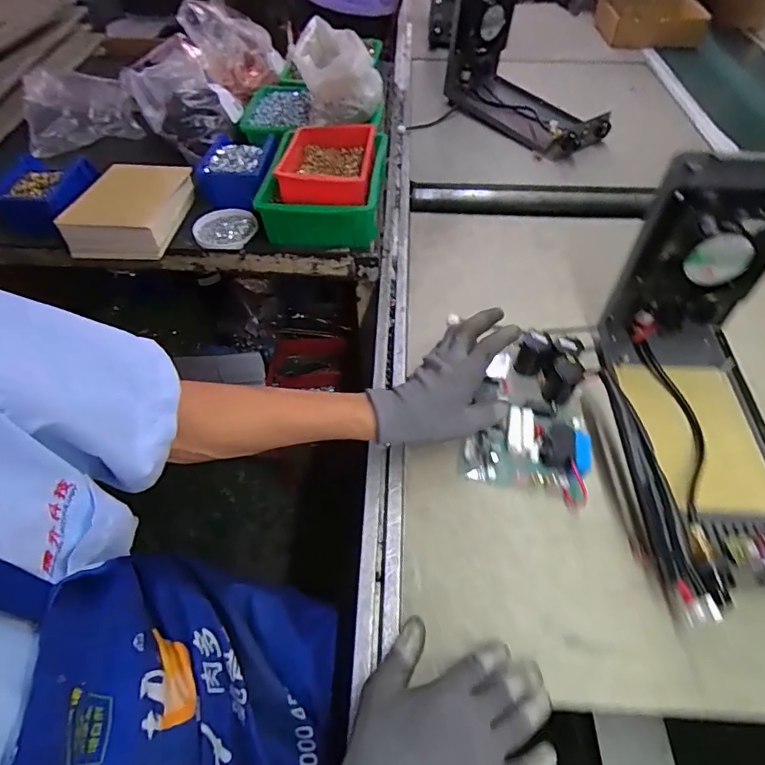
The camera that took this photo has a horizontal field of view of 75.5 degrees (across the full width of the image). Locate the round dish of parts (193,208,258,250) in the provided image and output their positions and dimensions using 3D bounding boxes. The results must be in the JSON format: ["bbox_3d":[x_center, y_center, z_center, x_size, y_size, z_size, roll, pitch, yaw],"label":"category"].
[{"bbox_3d":[-0.247,-0.241,0.780,0.095,0.019,0.097,-1,52,1],"label":"round dish of parts"}]

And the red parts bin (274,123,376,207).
[{"bbox_3d":[-0.087,-0.339,0.781,0.147,0.067,0.218,-2,52,0],"label":"red parts bin"}]

